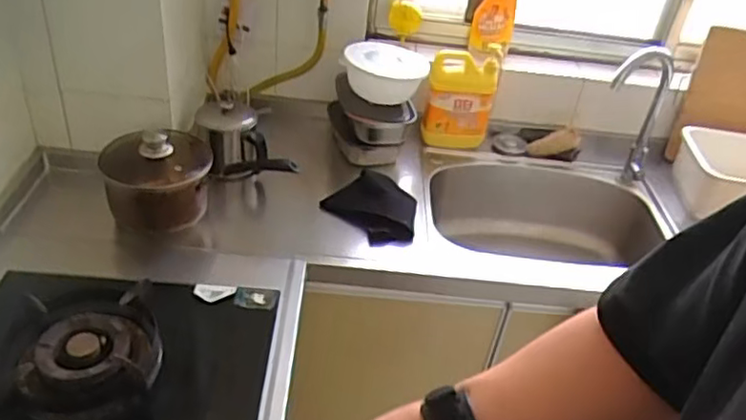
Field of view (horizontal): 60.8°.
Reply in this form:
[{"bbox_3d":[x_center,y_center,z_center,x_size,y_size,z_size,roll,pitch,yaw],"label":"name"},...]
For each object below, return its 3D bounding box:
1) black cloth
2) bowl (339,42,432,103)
[{"bbox_3d":[-0.008,-0.011,1.252,0.184,0.055,0.171,9,37,1],"label":"black cloth"},{"bbox_3d":[0.025,-0.291,1.361,0.171,0.094,0.154,13,37,8],"label":"bowl"}]

